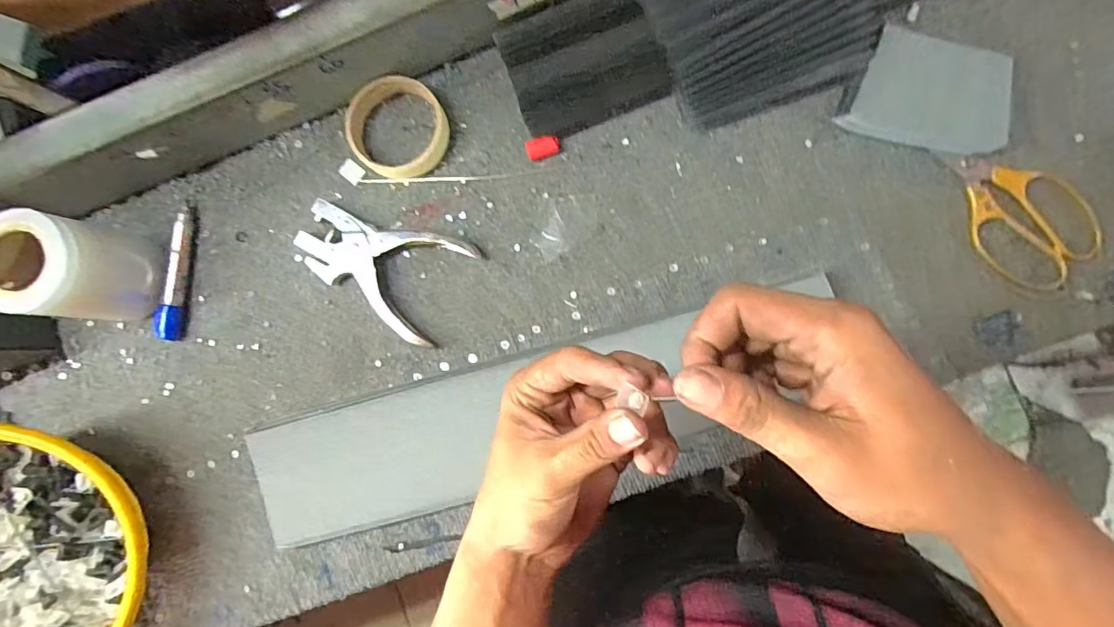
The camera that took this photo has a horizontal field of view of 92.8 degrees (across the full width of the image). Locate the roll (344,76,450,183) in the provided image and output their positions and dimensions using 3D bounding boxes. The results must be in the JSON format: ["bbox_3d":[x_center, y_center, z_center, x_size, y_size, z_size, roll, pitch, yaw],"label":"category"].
[{"bbox_3d":[-0.141,-0.163,0.470,0.084,0.026,0.084,0,86,5],"label":"roll"}]

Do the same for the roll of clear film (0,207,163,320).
[{"bbox_3d":[-0.404,-0.036,0.446,0.071,0.107,0.080,2,87,5],"label":"roll of clear film"}]

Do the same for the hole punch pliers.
[{"bbox_3d":[-0.158,-0.048,0.466,0.148,0.020,0.094,28,89,6],"label":"hole punch pliers"}]

